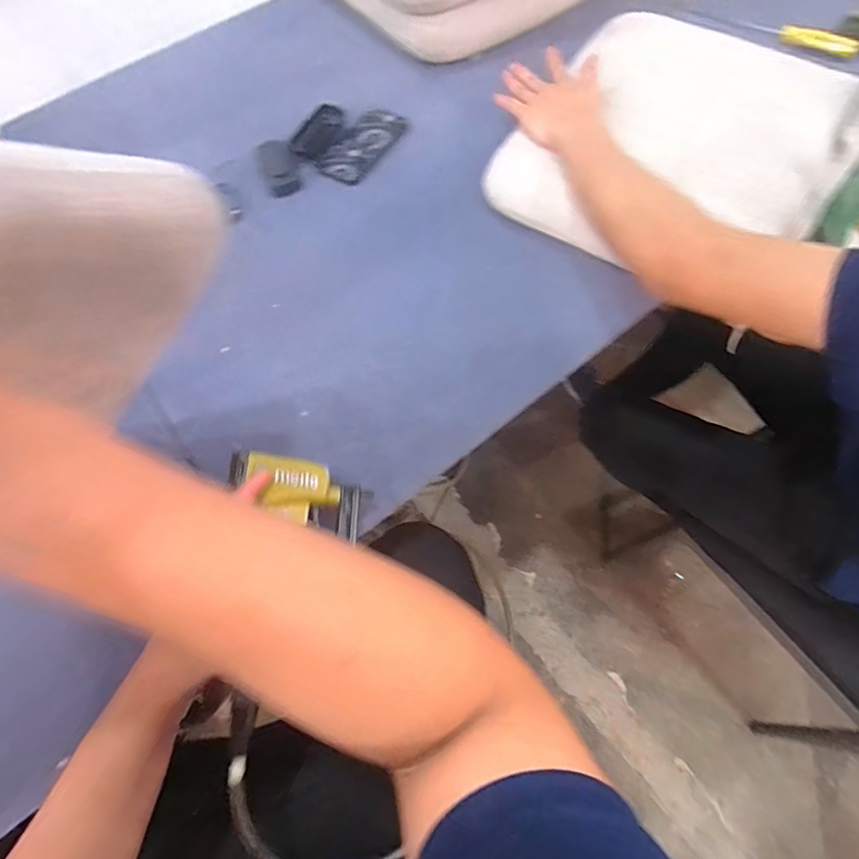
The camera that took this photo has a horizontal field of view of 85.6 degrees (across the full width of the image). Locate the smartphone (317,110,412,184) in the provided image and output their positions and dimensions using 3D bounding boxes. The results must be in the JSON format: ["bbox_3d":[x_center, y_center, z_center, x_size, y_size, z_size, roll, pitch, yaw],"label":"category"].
[{"bbox_3d":[-0.107,-0.446,0.731,0.079,0.015,0.155,30,72,14],"label":"smartphone"}]

